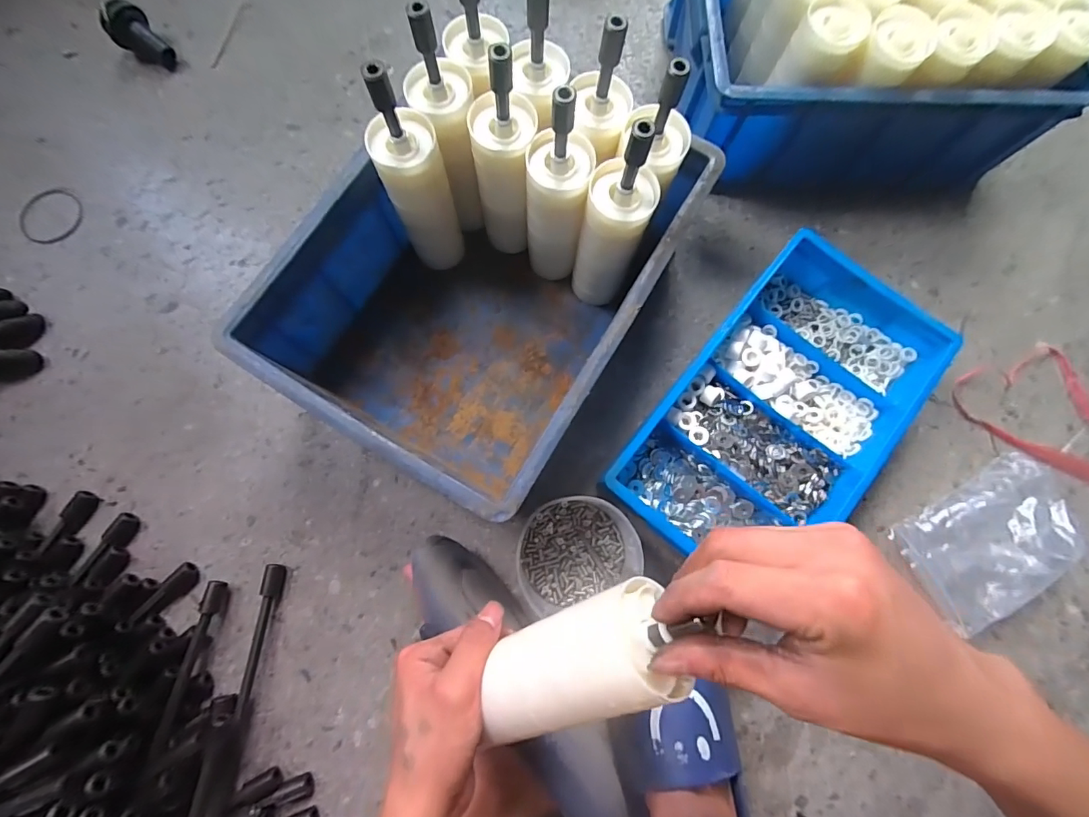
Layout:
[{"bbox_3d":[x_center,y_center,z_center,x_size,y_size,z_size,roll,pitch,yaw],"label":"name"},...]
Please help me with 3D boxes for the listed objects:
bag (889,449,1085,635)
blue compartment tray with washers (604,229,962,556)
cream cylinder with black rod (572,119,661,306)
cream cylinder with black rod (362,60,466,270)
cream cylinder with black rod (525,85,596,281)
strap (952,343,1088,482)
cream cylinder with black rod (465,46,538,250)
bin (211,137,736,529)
[{"bbox_3d":[0.471,0.141,0.485,0.187,0.046,0.125,-27,80,-6],"label":"bag"},{"bbox_3d":[0.235,0.006,0.485,0.195,0.090,0.339,40,80,6],"label":"blue compartment tray with washers"},{"bbox_3d":[0.064,-0.168,0.444,0.061,0.235,0.054,15,79,2],"label":"cream cylinder with black rod"},{"bbox_3d":[-0.121,-0.210,0.449,0.059,0.232,0.059,-15,79,-4],"label":"cream cylinder with black rod"},{"bbox_3d":[0.012,-0.199,0.435,0.056,0.213,0.052,7,79,0],"label":"cream cylinder with black rod"},{"bbox_3d":[0.570,0.020,0.529,0.158,0.008,0.168,0,79,-1],"label":"strap"},{"bbox_3d":[-0.038,-0.228,0.444,0.059,0.223,0.059,-1,79,-1],"label":"cream cylinder with black rod"},{"bbox_3d":[-0.059,-0.123,0.475,0.293,0.149,0.382,30,79,5],"label":"bin"}]

